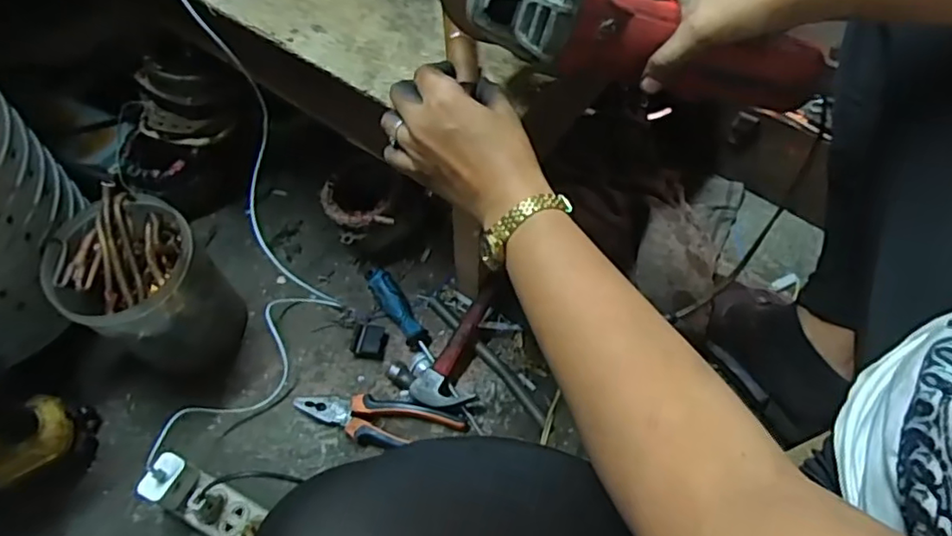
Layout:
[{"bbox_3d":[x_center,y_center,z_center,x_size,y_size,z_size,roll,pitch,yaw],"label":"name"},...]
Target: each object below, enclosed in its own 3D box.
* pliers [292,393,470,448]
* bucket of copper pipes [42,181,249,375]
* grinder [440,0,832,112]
[{"bbox_3d":[-0.108,0.168,0.661,0.188,0.022,0.051,13,61,7],"label":"pliers"},{"bbox_3d":[-0.342,0.026,0.639,0.123,0.194,0.131,0,60,0],"label":"bucket of copper pipes"},{"bbox_3d":[0.110,-0.165,0.428,0.284,0.077,0.090,18,61,-5],"label":"grinder"}]

